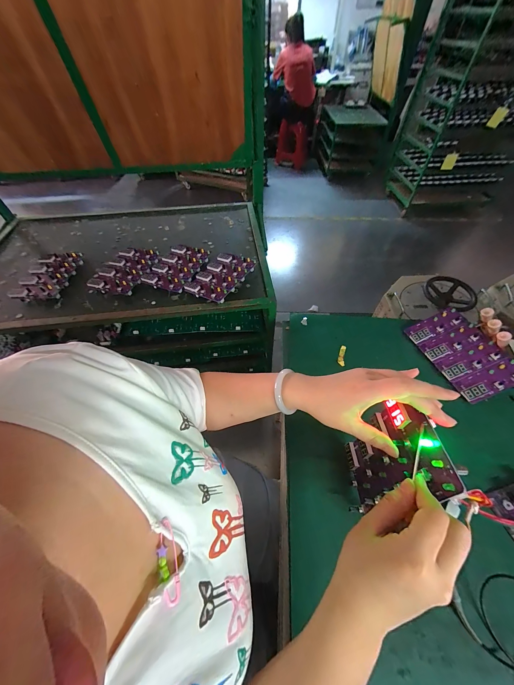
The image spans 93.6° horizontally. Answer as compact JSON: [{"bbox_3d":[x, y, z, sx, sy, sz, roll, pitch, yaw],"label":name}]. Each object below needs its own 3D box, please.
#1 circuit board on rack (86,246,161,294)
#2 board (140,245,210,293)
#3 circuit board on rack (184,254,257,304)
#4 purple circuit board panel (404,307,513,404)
[{"bbox_3d":[-0.365,-0.204,0.674,0.134,0.028,0.182,9,54,8],"label":"circuit board on rack"},{"bbox_3d":[-0.222,-0.210,0.679,0.121,0.034,0.178,14,55,11],"label":"board"},{"bbox_3d":[-0.097,-0.180,0.645,0.121,0.021,0.176,21,58,19],"label":"circuit board on rack"},{"bbox_3d":[0.413,0.018,0.491,0.112,0.013,0.187,-27,56,9],"label":"purple circuit board panel"}]

